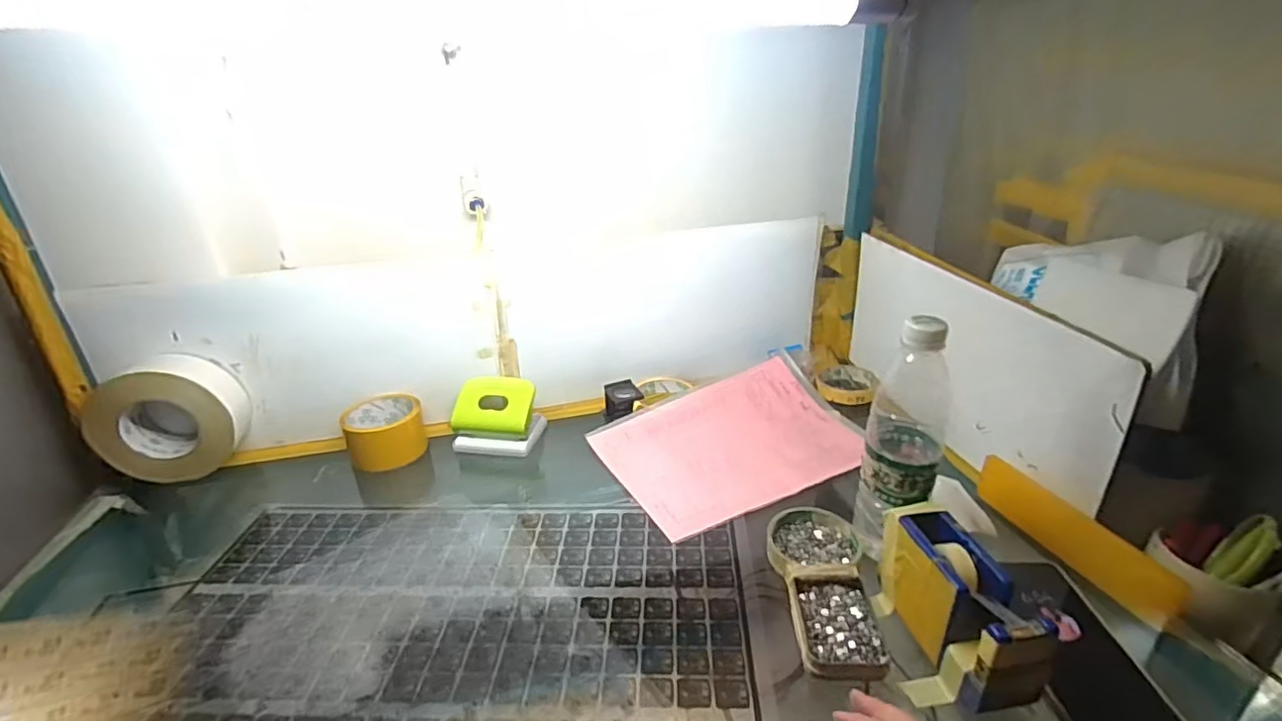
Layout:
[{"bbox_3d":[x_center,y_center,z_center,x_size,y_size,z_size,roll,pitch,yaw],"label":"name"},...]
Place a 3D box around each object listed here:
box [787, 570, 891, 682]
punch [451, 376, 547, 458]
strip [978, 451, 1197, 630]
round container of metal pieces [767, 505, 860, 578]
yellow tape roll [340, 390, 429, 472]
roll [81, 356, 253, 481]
[{"bbox_3d":[0.154,0.210,0.469,0.063,0.020,0.093,0,25,3],"label":"box"},{"bbox_3d":[-0.178,0.070,0.746,0.104,0.076,0.059,3,25,9],"label":"punch"},{"bbox_3d":[0.387,0.155,0.537,0.012,0.049,0.187,6,22,-21],"label":"strip"},{"bbox_3d":[0.158,0.168,0.550,0.081,0.026,0.075,-1,25,1],"label":"round container of metal pieces"},{"bbox_3d":[-0.318,0.088,0.745,0.089,0.070,0.089,-1,25,1],"label":"yellow tape roll"},{"bbox_3d":[-0.541,0.070,0.685,0.148,0.127,0.063,-11,26,-20],"label":"roll"}]

